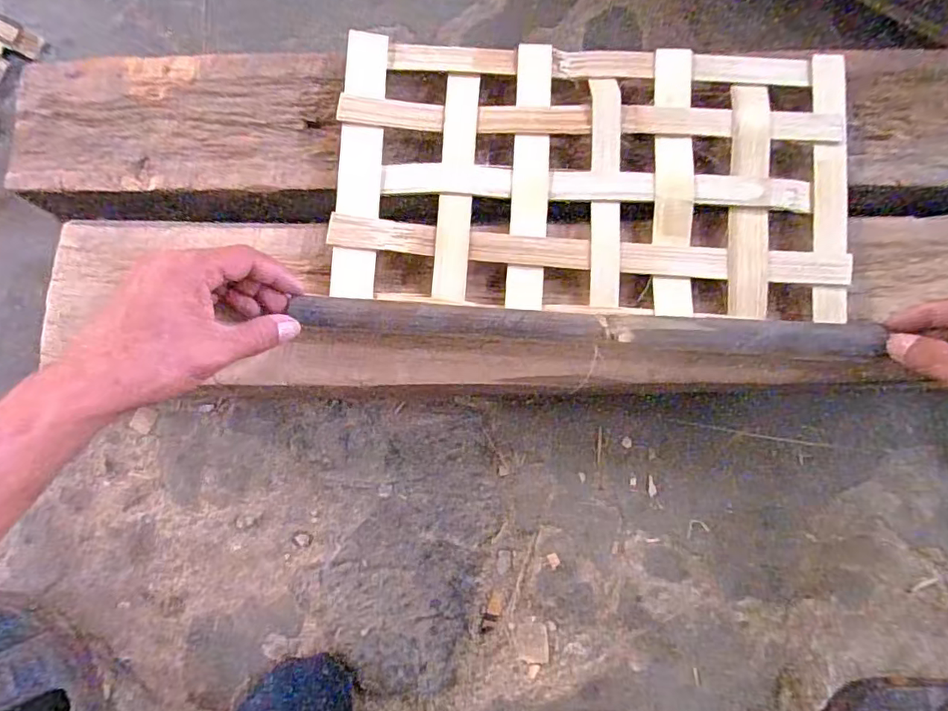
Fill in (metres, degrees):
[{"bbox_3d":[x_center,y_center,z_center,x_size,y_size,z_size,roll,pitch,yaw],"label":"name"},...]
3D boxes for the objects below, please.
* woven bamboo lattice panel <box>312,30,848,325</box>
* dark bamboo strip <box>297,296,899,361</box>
[{"bbox_3d":[0.081,-0.127,0.379,0.343,0.011,0.191,2,83,0],"label":"woven bamboo lattice panel"},{"bbox_3d":[0.076,-0.018,0.362,0.379,0.022,0.021,3,83,-2],"label":"dark bamboo strip"}]

